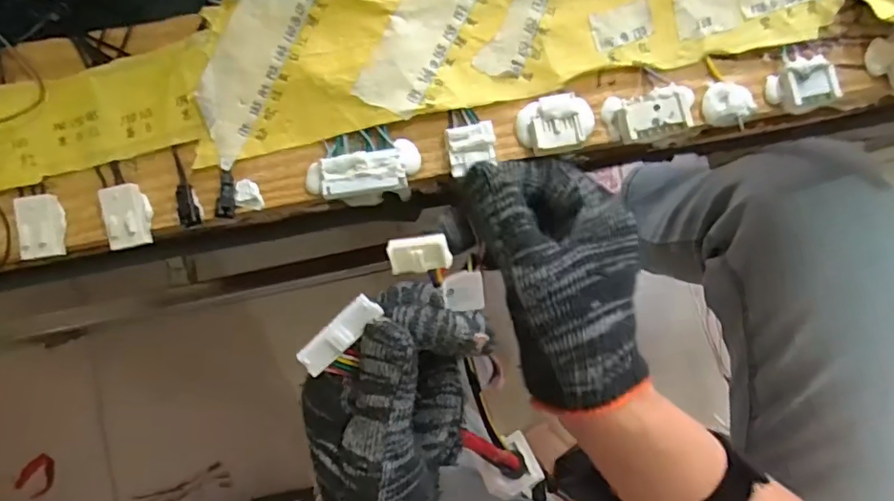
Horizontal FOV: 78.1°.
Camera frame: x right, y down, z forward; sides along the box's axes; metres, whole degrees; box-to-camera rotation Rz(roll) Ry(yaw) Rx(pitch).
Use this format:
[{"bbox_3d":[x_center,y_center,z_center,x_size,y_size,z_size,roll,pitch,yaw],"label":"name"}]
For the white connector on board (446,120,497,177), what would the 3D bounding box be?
[{"bbox_3d":[0.012,-0.047,0.252,0.022,0.008,0.024,-6,85,-2],"label":"white connector on board"}]

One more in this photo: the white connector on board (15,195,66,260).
[{"bbox_3d":[-0.182,-0.011,0.246,0.017,0.009,0.028,-9,85,-2],"label":"white connector on board"}]

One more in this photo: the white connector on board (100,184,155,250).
[{"bbox_3d":[-0.143,-0.015,0.248,0.017,0.011,0.028,-10,85,-2],"label":"white connector on board"}]

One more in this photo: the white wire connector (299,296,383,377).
[{"bbox_3d":[-0.043,0.034,0.220,0.036,0.005,0.011,-45,88,-1],"label":"white wire connector"}]

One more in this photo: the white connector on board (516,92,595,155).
[{"bbox_3d":[0.051,-0.059,0.257,0.036,0.008,0.026,-8,85,-2],"label":"white connector on board"}]

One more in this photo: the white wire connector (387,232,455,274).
[{"bbox_3d":[-0.010,0.001,0.206,0.023,0.009,0.013,-7,85,-2],"label":"white wire connector"}]

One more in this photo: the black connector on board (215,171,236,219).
[{"bbox_3d":[-0.099,-0.025,0.250,0.008,0.007,0.021,3,85,-1],"label":"black connector on board"}]

